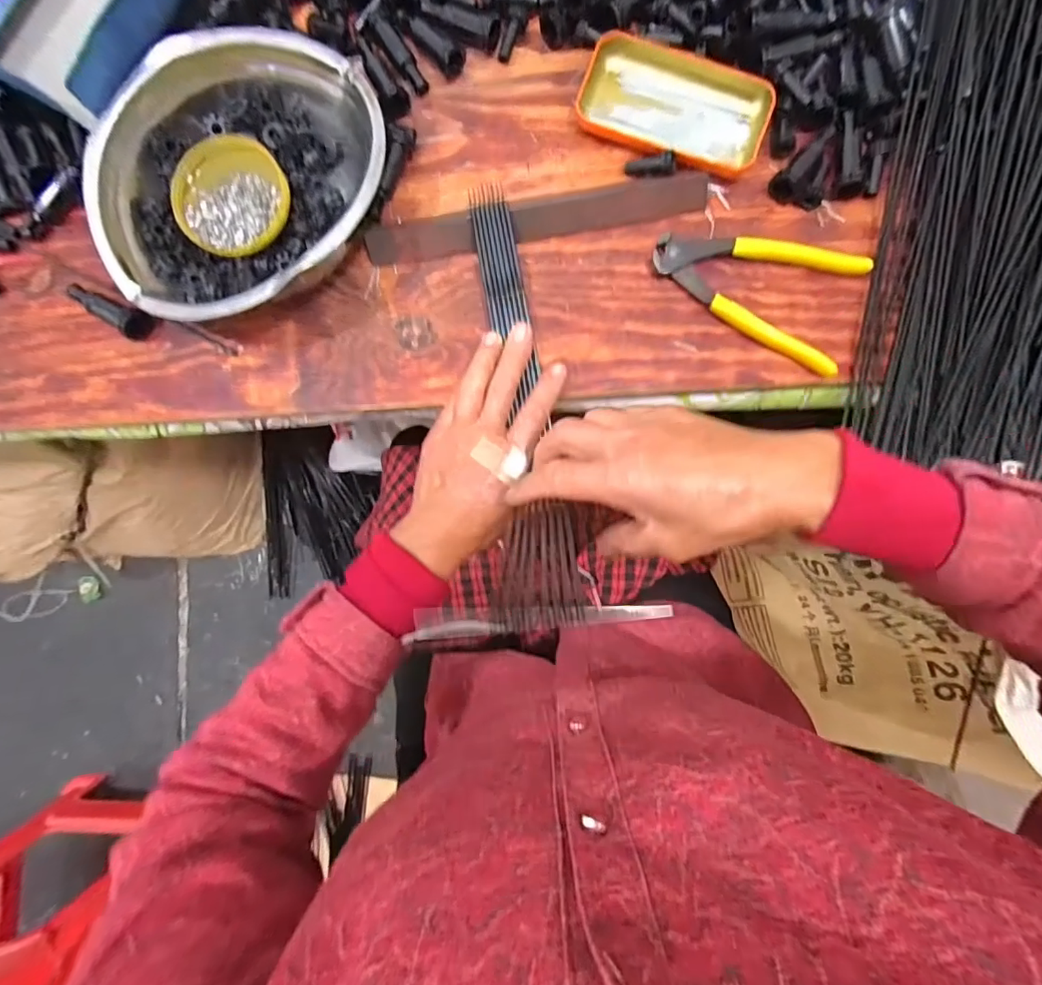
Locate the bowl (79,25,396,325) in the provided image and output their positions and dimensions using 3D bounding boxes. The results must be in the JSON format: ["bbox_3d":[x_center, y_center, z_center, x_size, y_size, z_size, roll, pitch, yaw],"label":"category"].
[{"bbox_3d":[-0.198,-0.221,0.380,0.192,0.062,0.202,12,87,2],"label":"bowl"}]

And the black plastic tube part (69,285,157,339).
[{"bbox_3d":[-0.320,-0.139,0.399,0.078,0.026,0.021,23,87,2],"label":"black plastic tube part"}]

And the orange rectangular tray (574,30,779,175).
[{"bbox_3d":[0.120,-0.303,0.408,0.145,0.021,0.084,20,87,2],"label":"orange rectangular tray"}]

